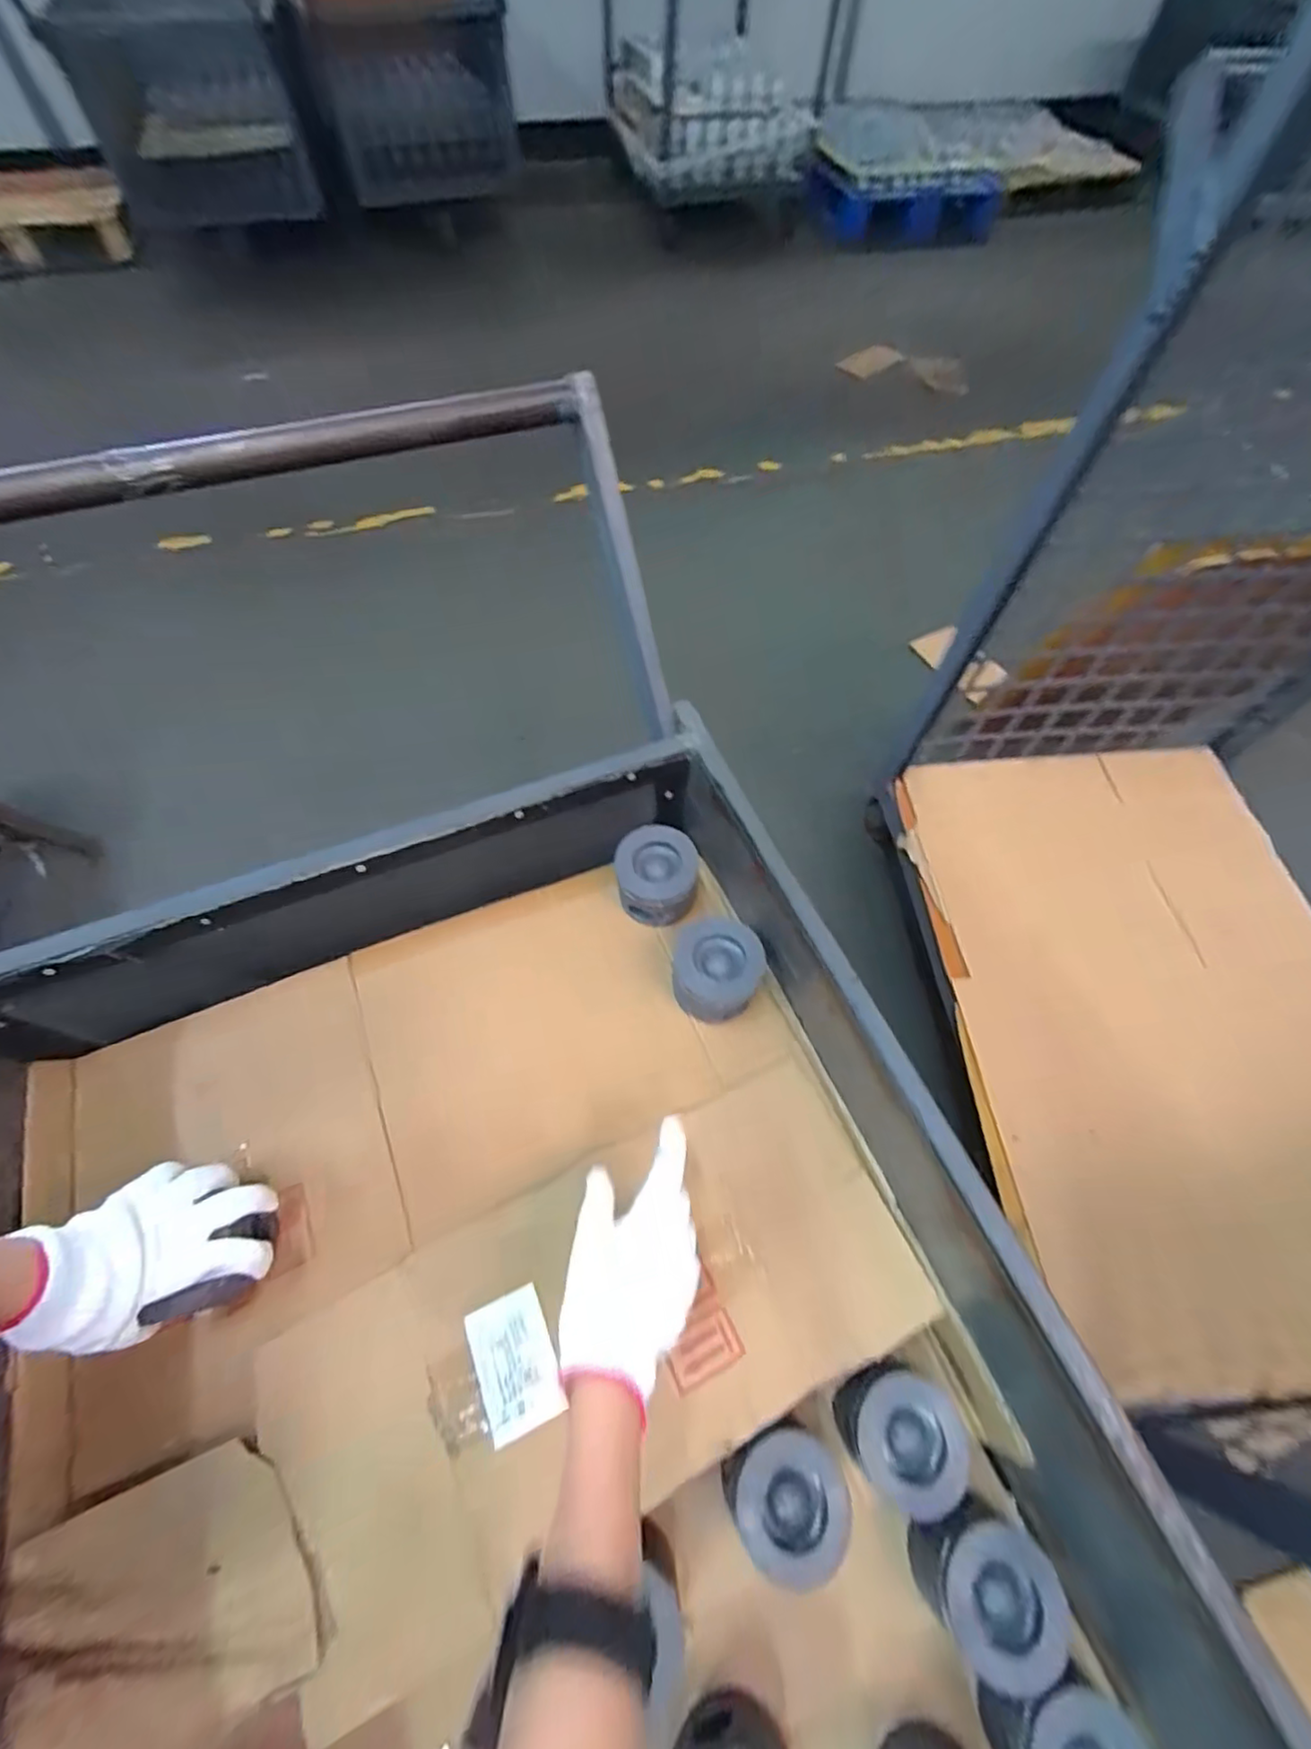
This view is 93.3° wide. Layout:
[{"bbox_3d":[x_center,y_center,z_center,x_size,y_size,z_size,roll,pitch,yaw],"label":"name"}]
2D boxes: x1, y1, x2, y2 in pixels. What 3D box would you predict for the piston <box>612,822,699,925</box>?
[{"bbox_3d":[0.001,0.002,0.688,0.086,0.070,0.088,0,62,-1],"label":"piston"}]

